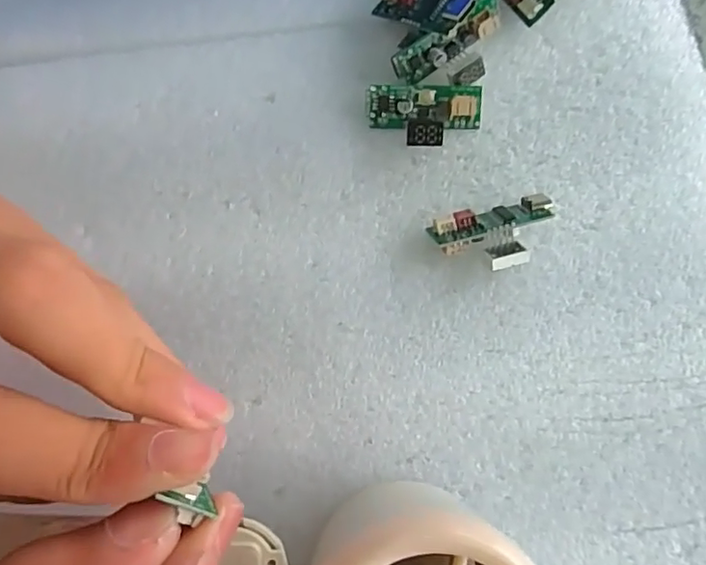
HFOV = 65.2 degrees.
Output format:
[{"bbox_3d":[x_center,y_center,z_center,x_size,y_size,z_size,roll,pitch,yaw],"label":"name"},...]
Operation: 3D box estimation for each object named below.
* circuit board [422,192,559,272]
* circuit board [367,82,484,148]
[{"bbox_3d":[0.046,-0.014,0.175,0.038,0.011,0.021,-15,77,-2],"label":"circuit board"},{"bbox_3d":[0.024,-0.055,0.185,0.038,0.010,0.022,1,76,0],"label":"circuit board"}]

